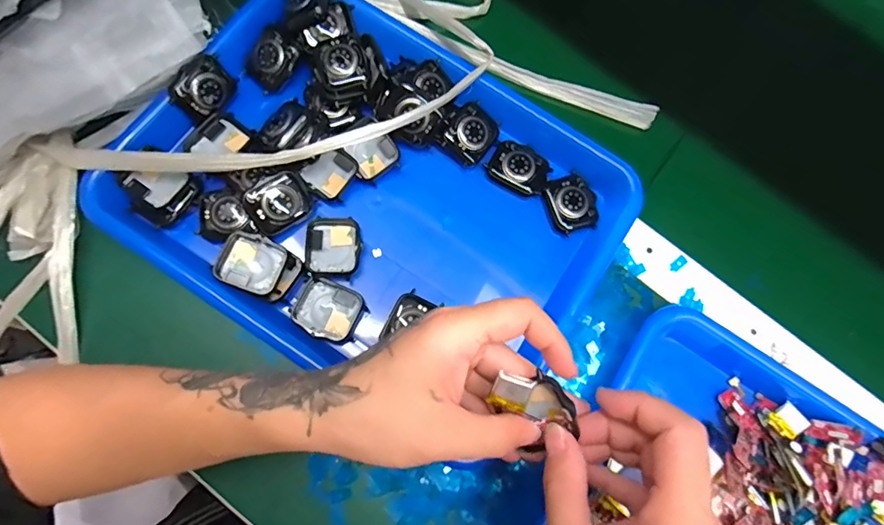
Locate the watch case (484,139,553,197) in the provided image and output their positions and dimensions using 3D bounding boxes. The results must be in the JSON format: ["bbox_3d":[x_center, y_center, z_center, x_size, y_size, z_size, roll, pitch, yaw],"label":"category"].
[{"bbox_3d":[0.060,-0.073,0.361,0.046,0.009,0.035,31,76,3],"label":"watch case"}]

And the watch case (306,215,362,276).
[{"bbox_3d":[-0.077,-0.012,0.337,0.037,0.010,0.043,-2,77,-5],"label":"watch case"}]

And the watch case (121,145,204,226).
[{"bbox_3d":[-0.197,-0.052,0.324,0.038,0.019,0.043,40,77,5],"label":"watch case"}]

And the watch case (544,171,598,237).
[{"bbox_3d":[0.099,-0.045,0.357,0.032,0.009,0.042,-19,79,-9],"label":"watch case"}]

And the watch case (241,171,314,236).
[{"bbox_3d":[-0.115,-0.042,0.331,0.041,0.036,0.016,-35,37,-13],"label":"watch case"}]

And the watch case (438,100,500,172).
[{"bbox_3d":[0.023,-0.099,0.359,0.036,0.010,0.045,44,81,-13],"label":"watch case"}]

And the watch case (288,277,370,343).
[{"bbox_3d":[-0.078,0.034,0.327,0.045,0.010,0.039,25,76,2],"label":"watch case"}]

